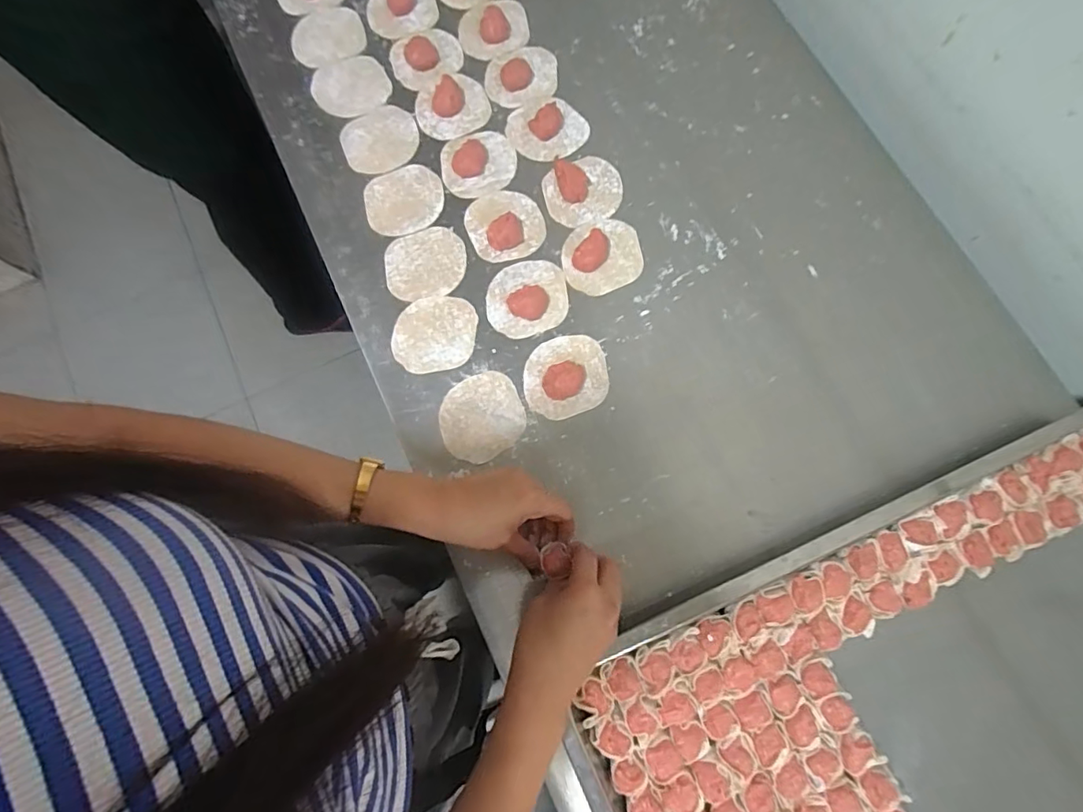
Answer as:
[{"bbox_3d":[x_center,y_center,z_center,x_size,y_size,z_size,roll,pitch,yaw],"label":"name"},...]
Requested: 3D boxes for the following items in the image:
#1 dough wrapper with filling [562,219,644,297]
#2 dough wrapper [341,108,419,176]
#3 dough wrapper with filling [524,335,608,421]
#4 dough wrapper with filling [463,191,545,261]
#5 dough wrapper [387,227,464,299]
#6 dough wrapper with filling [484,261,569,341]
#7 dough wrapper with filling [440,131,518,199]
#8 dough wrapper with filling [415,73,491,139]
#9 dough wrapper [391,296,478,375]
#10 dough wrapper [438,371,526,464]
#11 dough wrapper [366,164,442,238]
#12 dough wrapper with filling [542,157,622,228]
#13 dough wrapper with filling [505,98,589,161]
[{"bbox_3d":[0.064,-0.159,0.558,0.082,0.013,0.081,0,76,1],"label":"dough wrapper with filling"},{"bbox_3d":[-0.181,-0.300,0.601,0.084,0.004,0.082,0,76,1],"label":"dough wrapper"},{"bbox_3d":[0.024,-0.031,0.525,0.083,0.018,0.078,0,76,1],"label":"dough wrapper with filling"},{"bbox_3d":[-0.039,-0.197,0.569,0.080,0.022,0.080,0,76,1],"label":"dough wrapper with filling"},{"bbox_3d":[-0.122,-0.151,0.563,0.084,0.004,0.078,0,76,1],"label":"dough wrapper"},{"bbox_3d":[-0.015,-0.113,0.545,0.083,0.020,0.079,0,76,1],"label":"dough wrapper with filling"},{"bbox_3d":[-0.070,-0.271,0.591,0.083,0.016,0.078,0,76,1],"label":"dough wrapper with filling"},{"bbox_3d":[-0.100,-0.342,0.605,0.084,0.017,0.068,-31,78,-7],"label":"dough wrapper with filling"},{"bbox_3d":[-0.109,-0.074,0.546,0.080,0.004,0.082,0,76,1],"label":"dough wrapper"},{"bbox_3d":[-0.059,0.011,0.525,0.081,0.004,0.080,-23,77,-5],"label":"dough wrapper"},{"bbox_3d":[-0.150,-0.224,0.583,0.083,0.005,0.076,0,76,1],"label":"dough wrapper"},{"bbox_3d":[0.046,-0.237,0.576,0.083,0.017,0.078,-11,76,-2],"label":"dough wrapper with filling"},{"bbox_3d":[0.007,-0.313,0.598,0.088,0.012,0.070,-13,76,-3],"label":"dough wrapper with filling"}]

